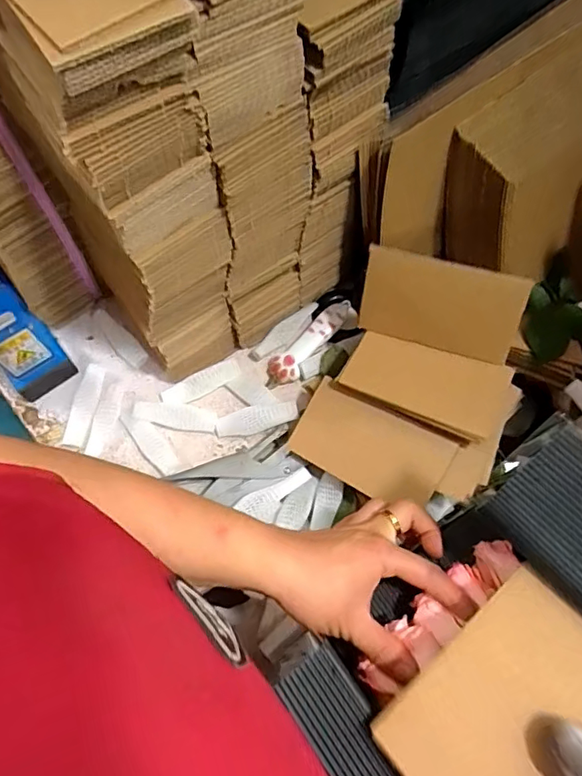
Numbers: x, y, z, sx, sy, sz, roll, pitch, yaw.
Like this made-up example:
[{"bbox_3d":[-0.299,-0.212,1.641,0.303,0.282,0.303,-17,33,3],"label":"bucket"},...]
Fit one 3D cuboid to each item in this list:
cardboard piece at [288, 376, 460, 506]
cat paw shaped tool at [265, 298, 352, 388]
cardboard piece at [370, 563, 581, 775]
[{"bbox_3d":[0.071,0.056,0.477,0.136,0.007,0.078,30,104,19],"label":"cardboard piece"},{"bbox_3d":[0.021,-0.049,0.564,0.125,0.019,0.032,-41,74,-14],"label":"cat paw shaped tool"},{"bbox_3d":[0.118,0.165,0.275,0.136,0.006,0.080,-34,64,-24],"label":"cardboard piece"}]

